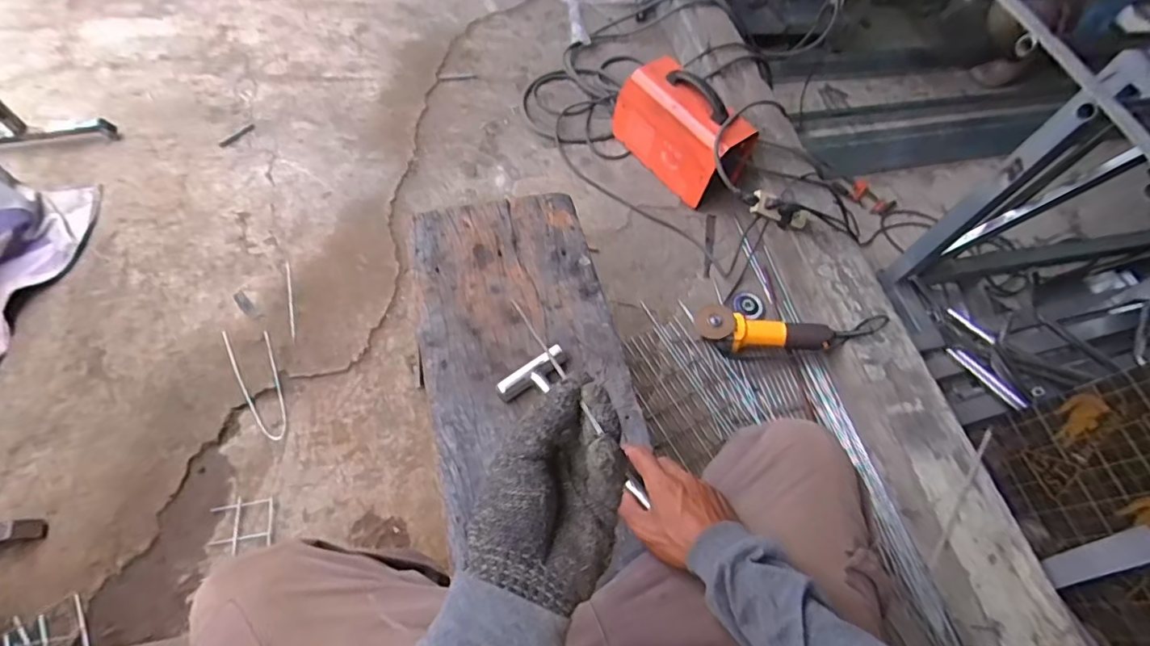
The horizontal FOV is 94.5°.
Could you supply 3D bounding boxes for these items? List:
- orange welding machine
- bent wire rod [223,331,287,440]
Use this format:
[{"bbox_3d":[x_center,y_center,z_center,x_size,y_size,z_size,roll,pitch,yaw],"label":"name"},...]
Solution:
[{"bbox_3d":[0.269,-0.476,1.312,0.162,0.222,0.348,-31,67,-19],"label":"orange welding machine"},{"bbox_3d":[-0.624,0.109,1.055,0.078,0.004,0.269,-26,66,-17],"label":"bent wire rod"}]

